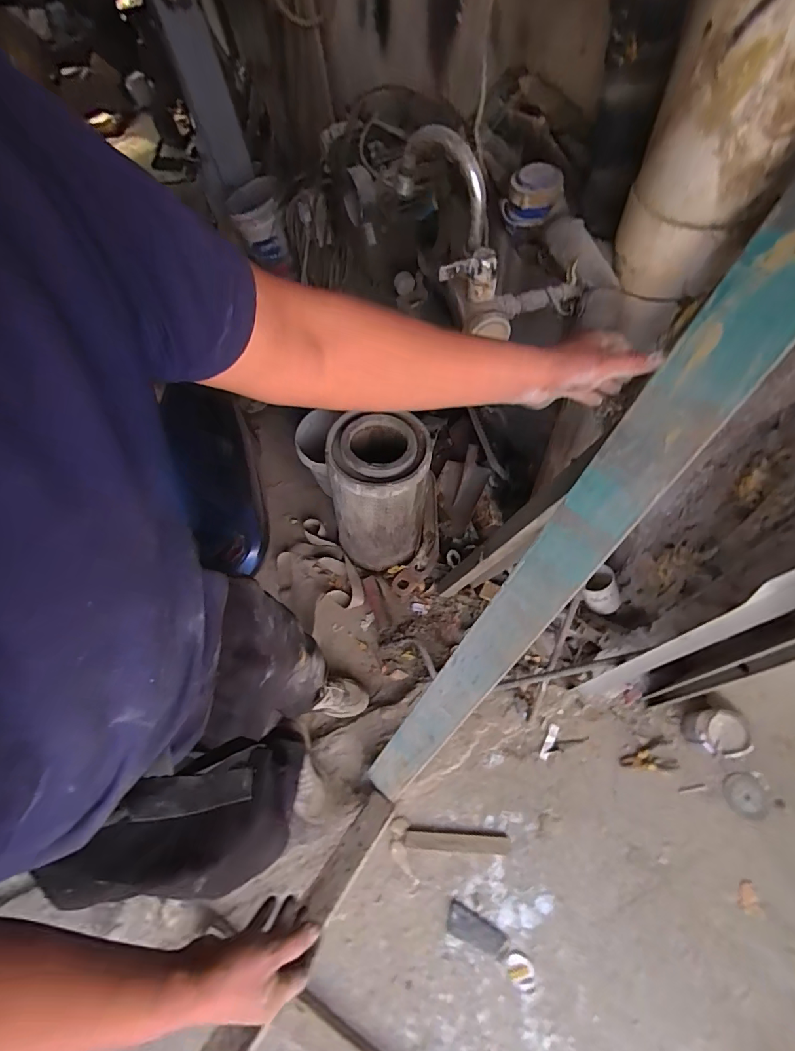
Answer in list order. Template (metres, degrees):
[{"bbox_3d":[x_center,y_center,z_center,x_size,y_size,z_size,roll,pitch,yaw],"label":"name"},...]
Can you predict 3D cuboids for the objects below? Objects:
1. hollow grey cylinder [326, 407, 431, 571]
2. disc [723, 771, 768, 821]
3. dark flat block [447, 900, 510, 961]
[{"bbox_3d":[-0.050,-0.090,1.372,0.305,0.482,0.307,7,64,10],"label":"hollow grey cylinder"},{"bbox_3d":[0.887,0.686,1.119,0.102,0.007,0.095,-2,70,5],"label":"disc"},{"bbox_3d":[0.190,0.965,1.045,0.147,0.012,0.061,20,67,16],"label":"dark flat block"}]

